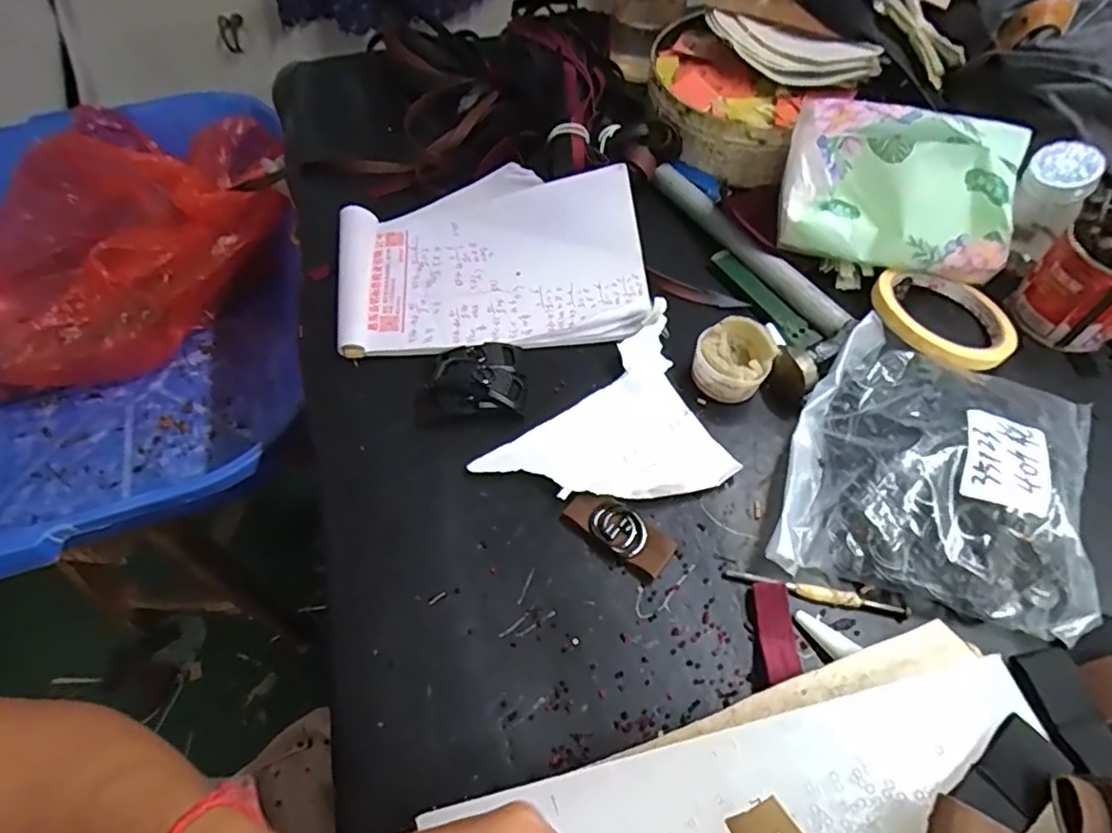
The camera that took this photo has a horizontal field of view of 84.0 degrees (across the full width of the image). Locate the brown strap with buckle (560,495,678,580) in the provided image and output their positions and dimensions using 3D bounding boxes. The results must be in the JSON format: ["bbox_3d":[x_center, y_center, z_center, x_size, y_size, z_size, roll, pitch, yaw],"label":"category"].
[{"bbox_3d":[0.037,0.065,0.354,0.063,0.011,0.027,30,63,20],"label":"brown strap with buckle"}]

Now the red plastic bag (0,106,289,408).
[{"bbox_3d":[-0.528,-0.231,0.746,0.417,0.197,0.302,-19,58,-9],"label":"red plastic bag"}]

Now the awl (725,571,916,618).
[{"bbox_3d":[0.141,0.095,0.333,0.096,0.007,0.008,11,58,10],"label":"awl"}]

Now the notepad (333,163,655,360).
[{"bbox_3d":[-0.049,-0.117,0.446,0.218,0.040,0.147,-6,57,-1],"label":"notepad"}]

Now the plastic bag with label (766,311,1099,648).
[{"bbox_3d":[0.217,0.026,0.350,0.153,0.047,0.168,19,60,14],"label":"plastic bag with label"}]

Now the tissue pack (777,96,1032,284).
[{"bbox_3d":[0.232,-0.153,0.419,0.152,0.101,0.056,16,25,15],"label":"tissue pack"}]

